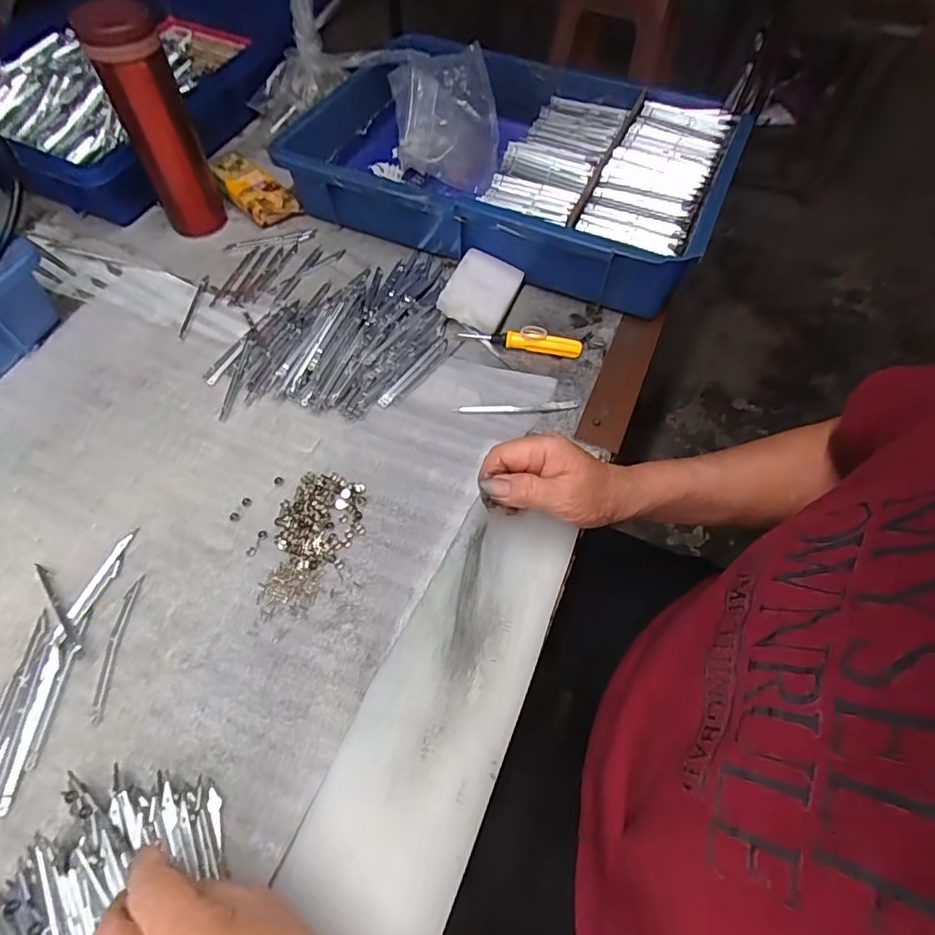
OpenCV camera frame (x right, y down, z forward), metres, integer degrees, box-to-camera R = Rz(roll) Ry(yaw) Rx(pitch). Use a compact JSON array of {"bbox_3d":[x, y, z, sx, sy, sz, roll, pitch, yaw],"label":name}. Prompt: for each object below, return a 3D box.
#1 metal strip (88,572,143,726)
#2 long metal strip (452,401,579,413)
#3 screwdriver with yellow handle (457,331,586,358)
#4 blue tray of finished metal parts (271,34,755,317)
[{"bbox_3d":[-0.239,0.120,0.359,0.009,0.004,0.094,0,60,0],"label":"metal strip"},{"bbox_3d":[0.043,-0.052,0.463,0.108,0.006,0.011,-4,60,-2],"label":"long metal strip"},{"bbox_3d":[0.049,-0.118,0.488,0.111,0.018,0.011,10,61,6],"label":"screwdriver with yellow handle"},{"bbox_3d":[0.047,-0.324,0.572,0.417,0.110,0.267,22,62,12],"label":"blue tray of finished metal parts"}]

